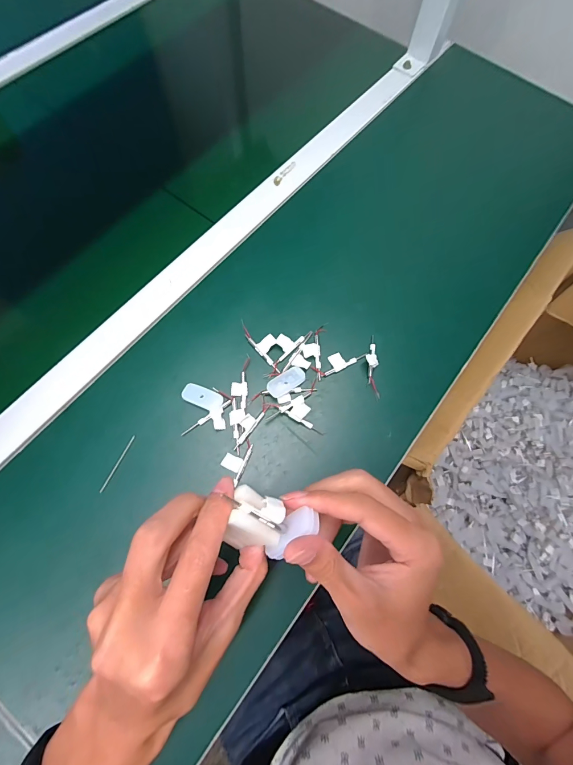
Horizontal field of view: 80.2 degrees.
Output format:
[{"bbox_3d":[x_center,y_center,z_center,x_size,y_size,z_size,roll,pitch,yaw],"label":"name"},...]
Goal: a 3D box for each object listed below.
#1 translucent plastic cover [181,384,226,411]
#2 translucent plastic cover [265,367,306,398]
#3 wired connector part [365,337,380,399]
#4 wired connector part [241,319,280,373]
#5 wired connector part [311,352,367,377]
[{"bbox_3d":[-0.086,0.015,0.348,0.041,0.010,0.020,20,72,5],"label":"translucent plastic cover"},{"bbox_3d":[0.000,-0.001,0.360,0.044,0.008,0.021,-35,76,-12],"label":"translucent plastic cover"},{"bbox_3d":[0.095,-0.021,0.375,0.015,0.014,0.075,0,71,-2],"label":"wired connector part"},{"bbox_3d":[-0.024,-0.043,0.375,0.023,0.005,0.069,-38,76,-13],"label":"wired connector part"},{"bbox_3d":[0.058,-0.023,0.376,0.057,0.004,0.020,-27,74,-10],"label":"wired connector part"}]

